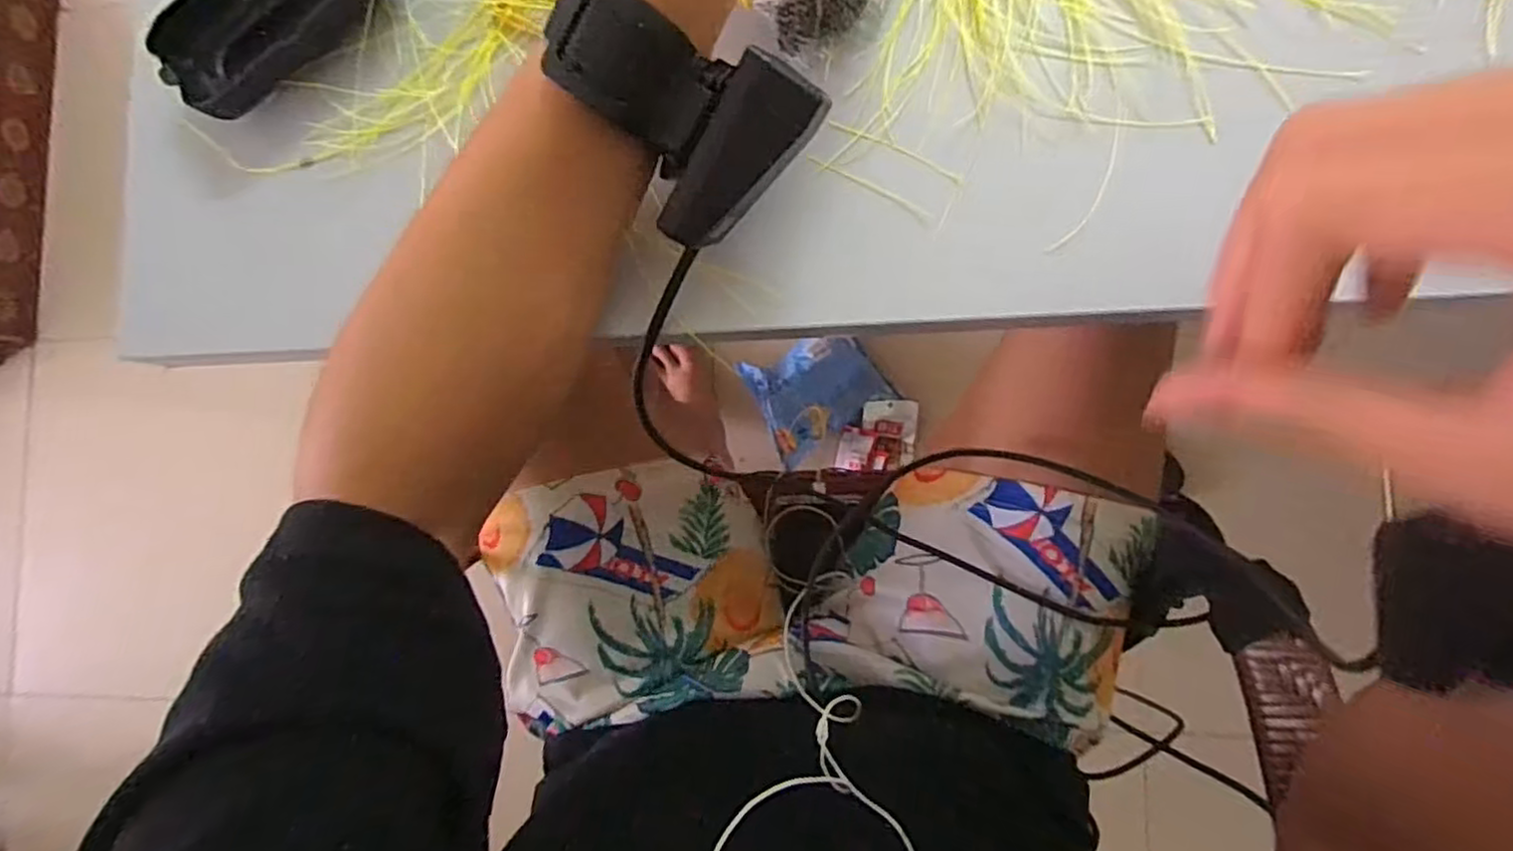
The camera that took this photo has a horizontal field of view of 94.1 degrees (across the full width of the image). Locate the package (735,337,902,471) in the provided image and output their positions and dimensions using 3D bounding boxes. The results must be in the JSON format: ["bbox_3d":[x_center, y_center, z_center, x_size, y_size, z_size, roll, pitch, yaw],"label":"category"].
[{"bbox_3d":[0.093,-0.048,1.006,0.184,0.061,0.158,-25,83,5],"label":"package"}]

